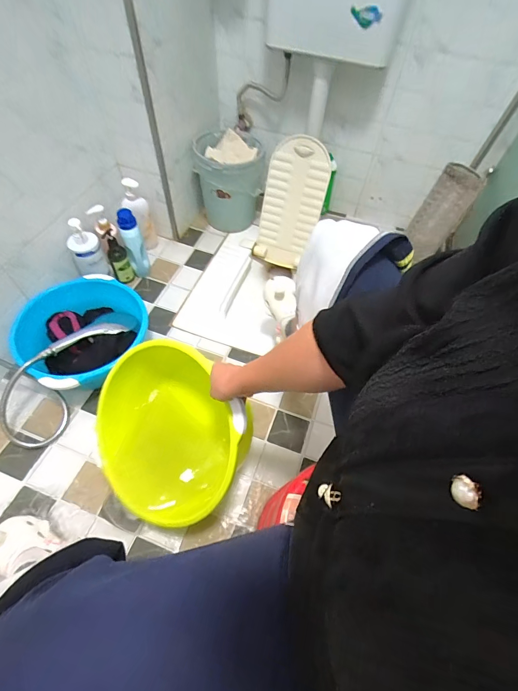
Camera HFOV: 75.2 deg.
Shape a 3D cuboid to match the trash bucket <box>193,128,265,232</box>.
[{"bbox_3d":[-0.115,-0.603,1.263,0.232,0.286,0.227,1,58,-2],"label":"trash bucket"}]

